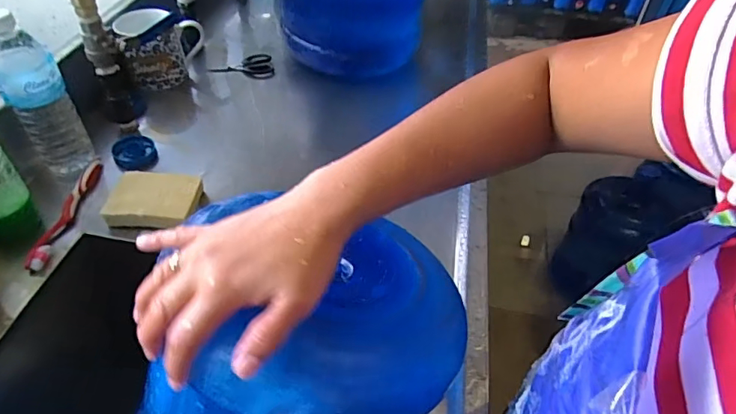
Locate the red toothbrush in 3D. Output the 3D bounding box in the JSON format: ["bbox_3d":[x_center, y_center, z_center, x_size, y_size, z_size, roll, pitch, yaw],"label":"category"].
[{"bbox_3d":[-0.366,0.003,0.600,0.018,0.025,0.185,3,45,1],"label":"red toothbrush"}]

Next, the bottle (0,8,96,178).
[{"bbox_3d":[-0.398,-0.132,0.590,0.064,0.202,0.056,-26,52,-25],"label":"bottle"}]

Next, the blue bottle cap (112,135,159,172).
[{"bbox_3d":[-0.328,-0.075,0.689,0.055,0.031,0.055,1,45,-1],"label":"blue bottle cap"}]

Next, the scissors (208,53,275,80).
[{"bbox_3d":[-0.217,-0.240,0.852,0.107,0.005,0.058,-18,66,-20],"label":"scissors"}]

